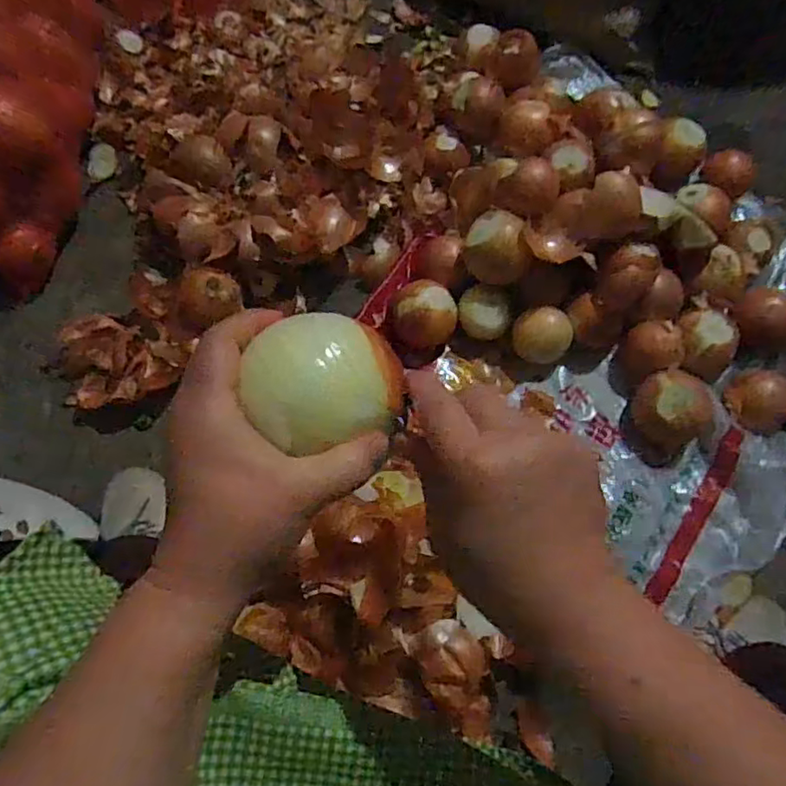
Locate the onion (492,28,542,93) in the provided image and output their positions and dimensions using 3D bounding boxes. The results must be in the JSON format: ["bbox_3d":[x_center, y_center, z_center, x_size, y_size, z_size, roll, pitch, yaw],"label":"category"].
[{"bbox_3d":[0.208,-0.565,0.991,0.081,0.063,0.065,15,70,3],"label":"onion"}]

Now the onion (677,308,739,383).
[{"bbox_3d":[0.469,-0.077,0.883,0.083,0.077,0.109,4,70,-1],"label":"onion"}]

